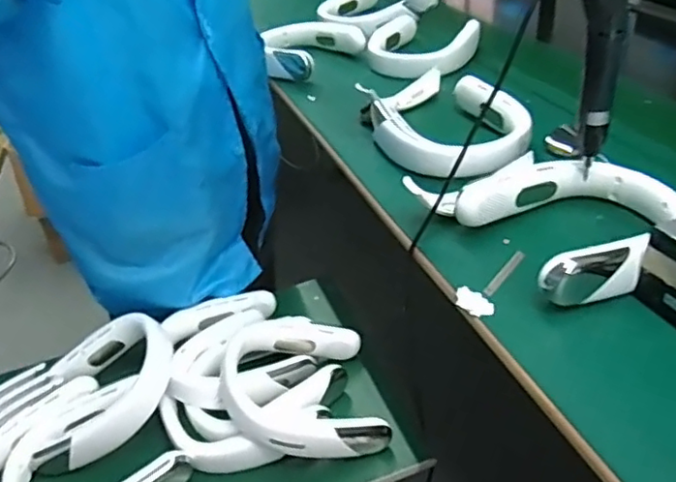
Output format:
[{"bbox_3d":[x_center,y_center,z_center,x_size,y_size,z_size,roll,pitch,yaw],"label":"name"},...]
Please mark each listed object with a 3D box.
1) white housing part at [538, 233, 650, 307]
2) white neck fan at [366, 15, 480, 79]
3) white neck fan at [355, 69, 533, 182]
[{"bbox_3d":[0.234,0.031,0.568,0.096,0.053,0.023,-11,36,-6],"label":"white housing part"},{"bbox_3d":[0.148,-0.357,1.127,0.203,0.052,0.183,22,44,33],"label":"white neck fan"},{"bbox_3d":[0.144,-0.179,0.883,0.203,0.051,0.314,-21,38,-19],"label":"white neck fan"}]

